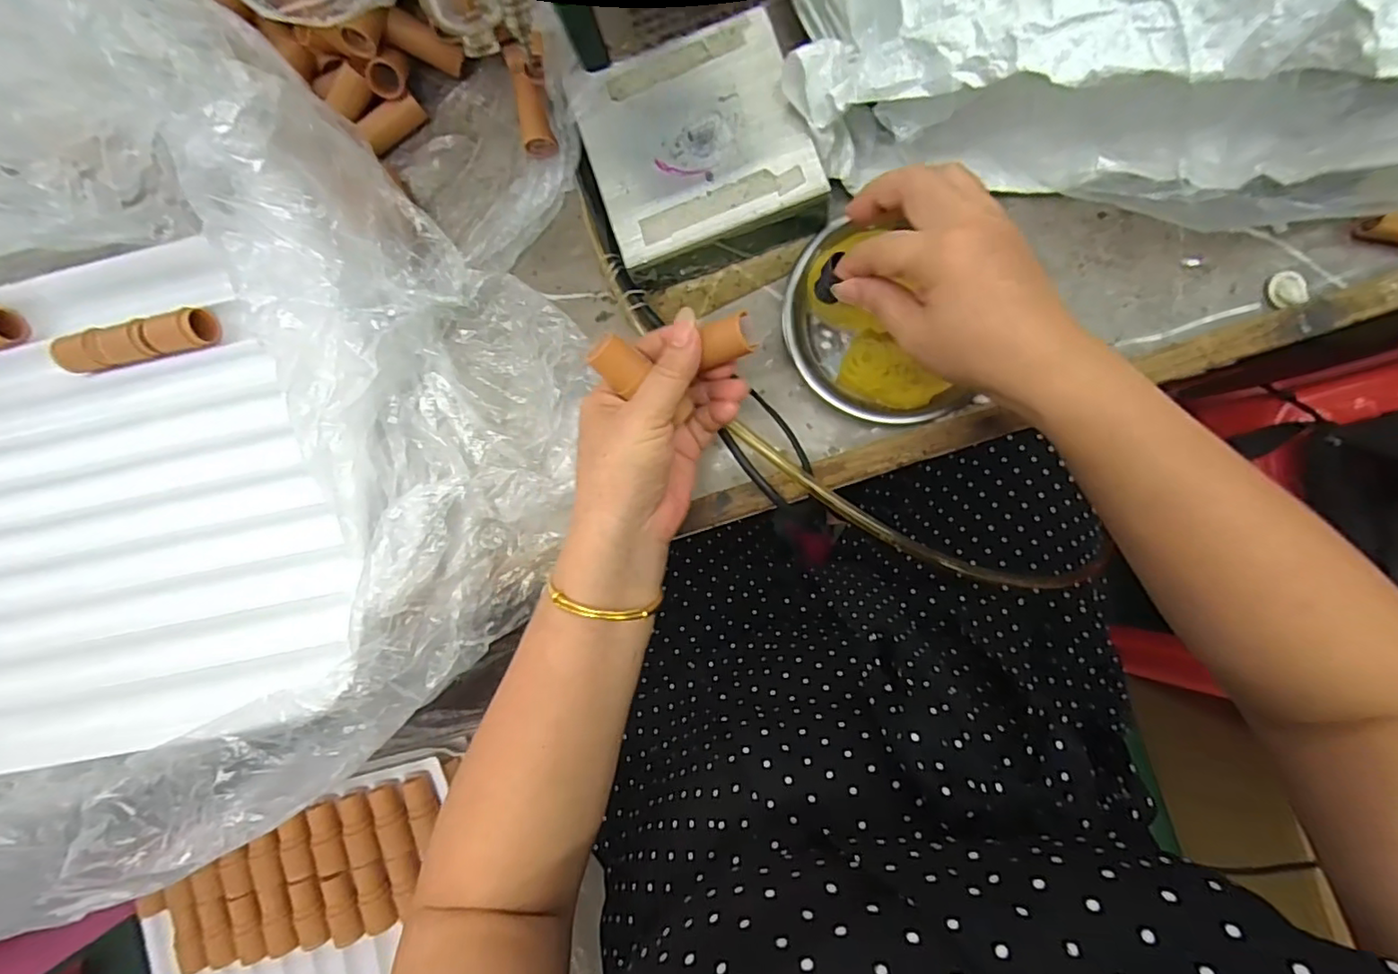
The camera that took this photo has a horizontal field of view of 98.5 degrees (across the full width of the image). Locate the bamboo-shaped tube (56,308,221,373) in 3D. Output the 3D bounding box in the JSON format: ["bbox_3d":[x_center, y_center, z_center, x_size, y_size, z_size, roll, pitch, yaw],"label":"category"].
[{"bbox_3d":[-0.379,-0.097,0.406,0.099,0.026,0.022,-13,88,6],"label":"bamboo-shaped tube"}]

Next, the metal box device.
[{"bbox_3d":[0.001,-0.196,0.363,0.120,0.052,0.116,-18,87,5],"label":"metal box device"}]

